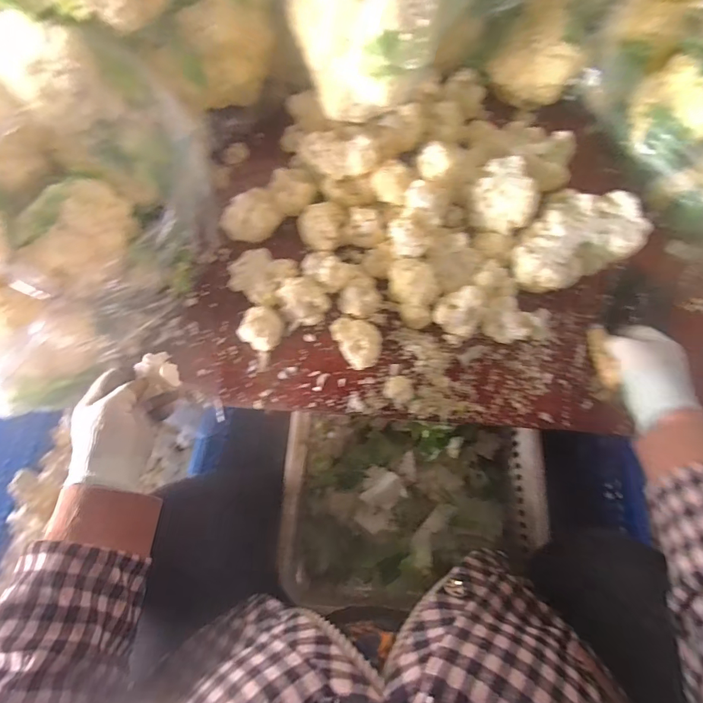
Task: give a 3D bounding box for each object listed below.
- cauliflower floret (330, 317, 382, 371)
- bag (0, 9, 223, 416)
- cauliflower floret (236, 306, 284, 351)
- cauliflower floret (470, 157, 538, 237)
[{"bbox_3d":[0.009,-0.013,0.544,0.054,0.050,0.073,-27,71,-8],"label":"cauliflower floret"},{"bbox_3d":[-0.382,-0.145,0.495,0.305,0.257,0.392,11,70,6],"label":"bag"},{"bbox_3d":[-0.121,-0.032,0.556,0.056,0.050,0.052,-1,69,2],"label":"cauliflower floret"},{"bbox_3d":[0.209,-0.215,0.555,0.083,0.056,0.088,14,70,7],"label":"cauliflower floret"}]

